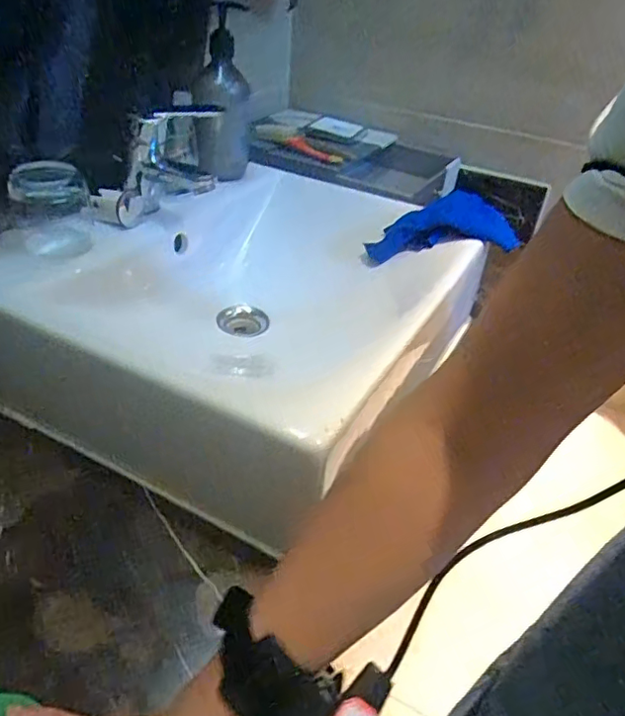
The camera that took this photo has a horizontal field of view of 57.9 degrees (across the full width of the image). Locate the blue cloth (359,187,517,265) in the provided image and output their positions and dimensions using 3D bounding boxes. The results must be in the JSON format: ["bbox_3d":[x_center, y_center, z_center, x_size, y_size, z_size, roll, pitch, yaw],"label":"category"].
[{"bbox_3d":[0.150,-0.153,0.671,0.170,0.068,0.032,-7,34,13],"label":"blue cloth"}]

